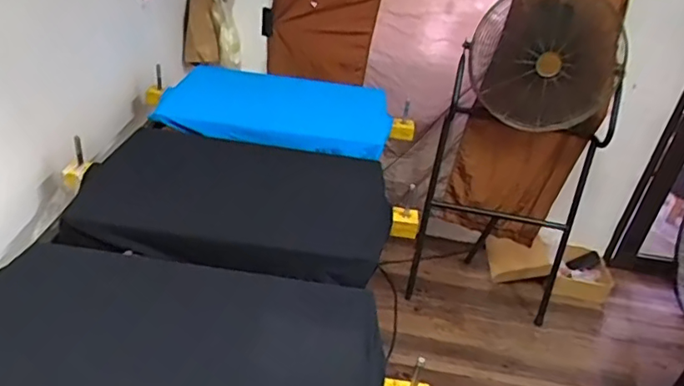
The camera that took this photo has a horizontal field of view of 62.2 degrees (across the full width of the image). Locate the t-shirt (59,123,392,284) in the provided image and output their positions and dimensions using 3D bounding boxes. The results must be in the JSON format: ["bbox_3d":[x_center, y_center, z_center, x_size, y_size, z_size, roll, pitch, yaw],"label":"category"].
[{"bbox_3d":[-0.232,0.009,1.258,0.641,0.075,0.435,8,30,-2],"label":"t-shirt"}]

